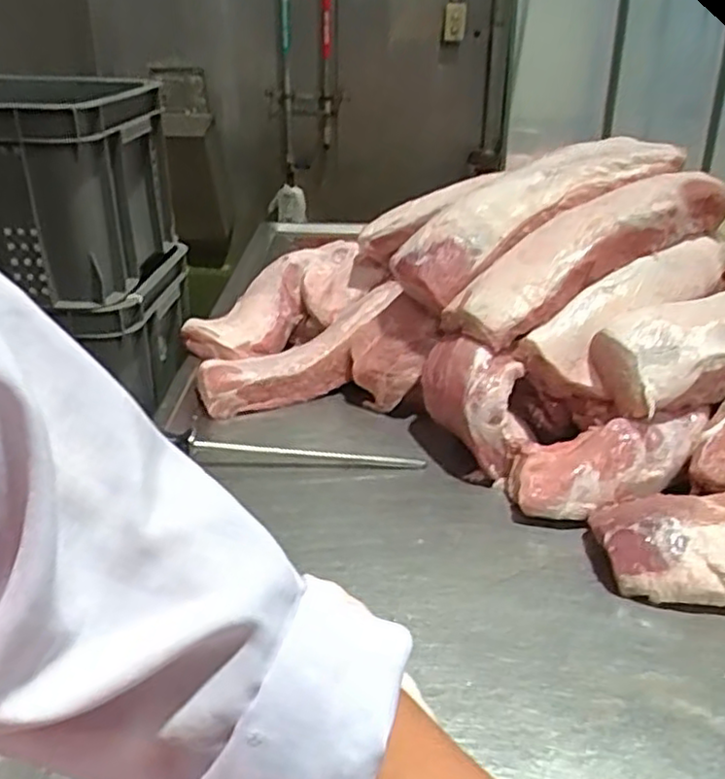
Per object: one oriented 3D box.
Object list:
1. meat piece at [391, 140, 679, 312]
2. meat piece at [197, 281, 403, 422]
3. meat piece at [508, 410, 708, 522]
[{"bbox_3d":[0.260,-0.281,1.061,0.485,0.101,0.123,-31,36,-14],"label":"meat piece"},{"bbox_3d":[-0.090,-0.053,1.092,0.362,0.097,0.114,-33,40,-29],"label":"meat piece"},{"bbox_3d":[0.296,0.079,0.833,0.250,0.061,0.109,-19,28,-1],"label":"meat piece"}]

